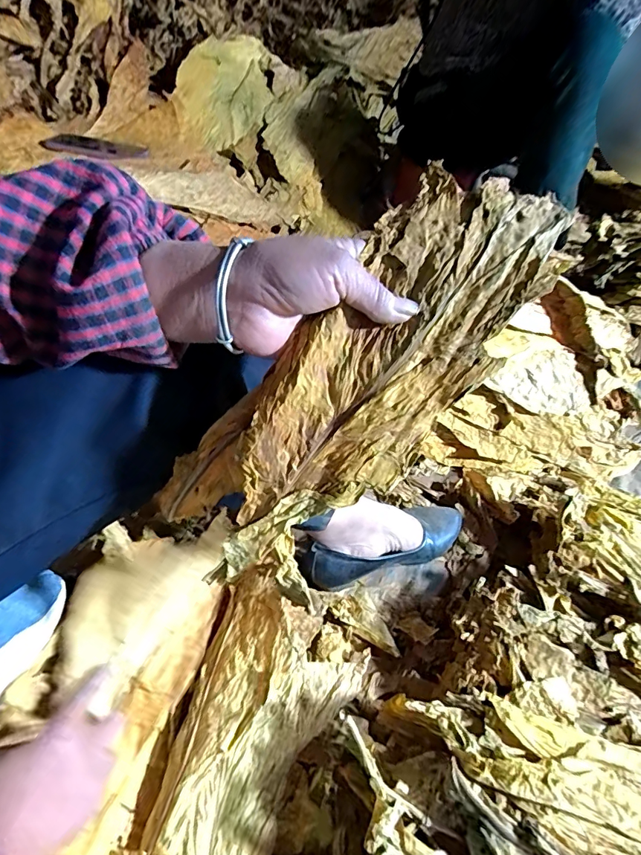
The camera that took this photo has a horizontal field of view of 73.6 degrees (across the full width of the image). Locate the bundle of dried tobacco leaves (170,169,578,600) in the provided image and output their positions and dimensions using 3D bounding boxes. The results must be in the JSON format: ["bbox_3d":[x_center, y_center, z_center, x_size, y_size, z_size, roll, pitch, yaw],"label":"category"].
[{"bbox_3d":[0.023,-0.039,0.279,0.322,0.061,0.118,-47,63,5],"label":"bundle of dried tobacco leaves"}]

